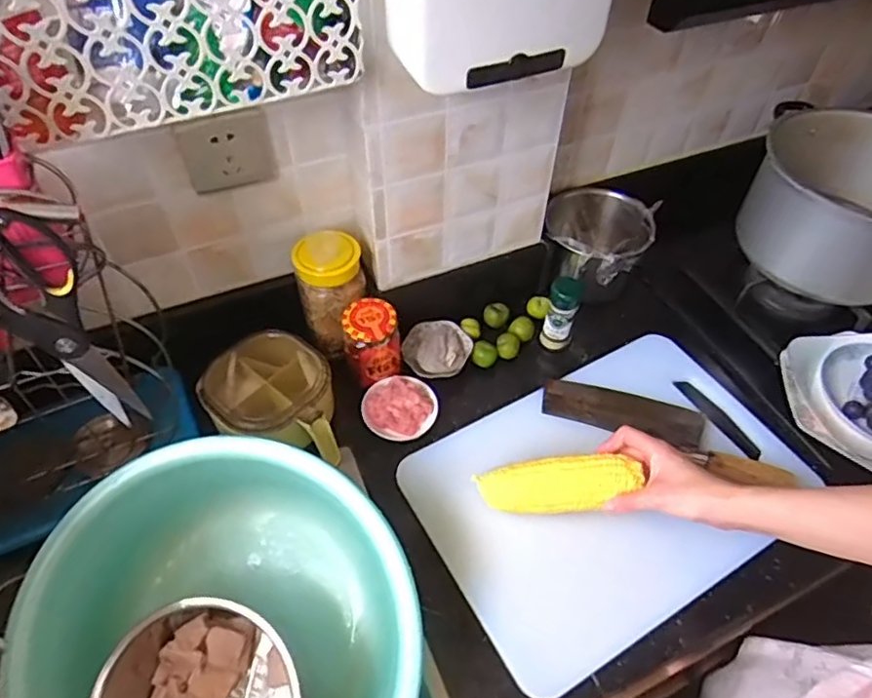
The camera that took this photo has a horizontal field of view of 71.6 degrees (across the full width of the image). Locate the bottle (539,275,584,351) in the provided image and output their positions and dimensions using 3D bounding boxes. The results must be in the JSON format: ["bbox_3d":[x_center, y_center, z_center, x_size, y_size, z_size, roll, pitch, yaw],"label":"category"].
[{"bbox_3d":[0.170,-0.044,0.828,0.040,0.124,0.040,19,53,14],"label":"bottle"}]

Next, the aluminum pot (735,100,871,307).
[{"bbox_3d":[0.580,-0.201,0.826,0.272,0.136,0.258,26,55,19],"label":"aluminum pot"}]

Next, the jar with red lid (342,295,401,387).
[{"bbox_3d":[-0.081,-0.008,0.776,0.066,0.100,0.061,1,50,-1],"label":"jar with red lid"}]

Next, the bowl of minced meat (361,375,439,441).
[{"bbox_3d":[-0.045,0.071,0.769,0.090,0.031,0.086,1,50,-1],"label":"bowl of minced meat"}]

